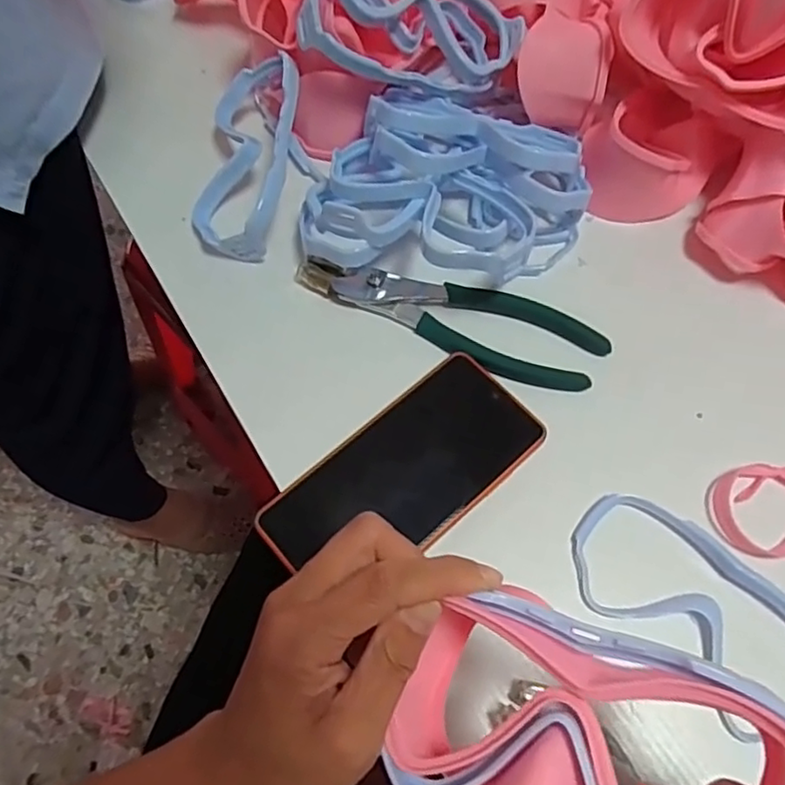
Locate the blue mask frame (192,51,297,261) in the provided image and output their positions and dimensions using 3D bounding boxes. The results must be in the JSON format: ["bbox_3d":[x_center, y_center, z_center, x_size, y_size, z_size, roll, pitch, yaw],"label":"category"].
[{"bbox_3d":[-0.098,-0.166,0.443,0.070,0.020,0.148,0,76,34],"label":"blue mask frame"}]

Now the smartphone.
[{"bbox_3d":[0.007,0.047,0.366,0.160,0.009,0.080,-39,70,-18],"label":"smartphone"}]

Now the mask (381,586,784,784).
[{"bbox_3d":[0.064,0.117,0.205,0.118,0.060,0.075,25,65,11],"label":"mask"}]

